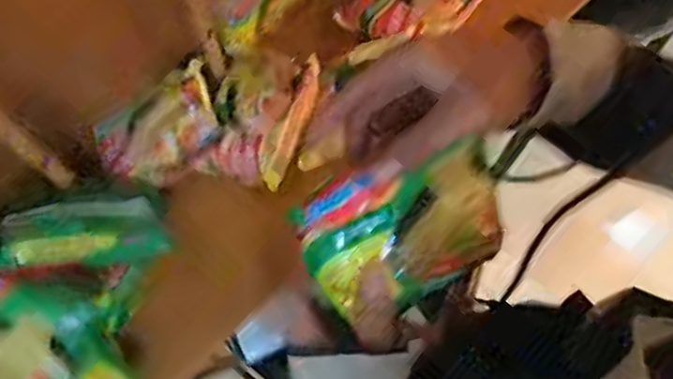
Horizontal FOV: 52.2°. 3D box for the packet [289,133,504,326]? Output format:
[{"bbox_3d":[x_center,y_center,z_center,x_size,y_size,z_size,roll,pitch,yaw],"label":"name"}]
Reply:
[{"bbox_3d":[0.039,0.022,0.417,0.120,0.026,0.082,-23,99,-9],"label":"packet"}]

